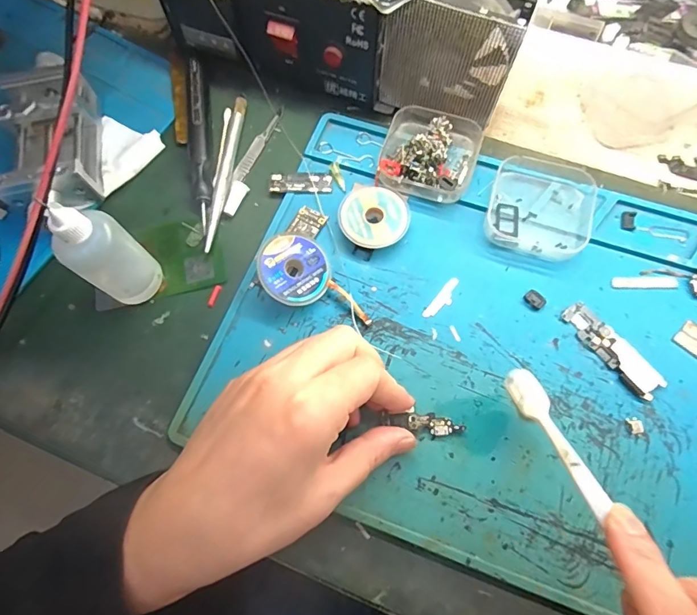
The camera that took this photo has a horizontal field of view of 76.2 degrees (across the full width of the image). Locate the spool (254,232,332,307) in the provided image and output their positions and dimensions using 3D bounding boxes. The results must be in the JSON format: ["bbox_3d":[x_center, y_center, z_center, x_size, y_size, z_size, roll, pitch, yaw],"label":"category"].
[{"bbox_3d":[-0.035,-0.023,0.278,0.045,0.010,0.045,5,76,-21],"label":"spool"}]

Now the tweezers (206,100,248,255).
[{"bbox_3d":[-0.086,-0.096,0.312,0.009,0.006,0.126,5,71,4],"label":"tweezers"}]

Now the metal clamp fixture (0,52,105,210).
[{"bbox_3d":[-0.207,-0.123,0.311,0.059,0.036,0.122,-12,71,-2],"label":"metal clamp fixture"}]

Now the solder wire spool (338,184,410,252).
[{"bbox_3d":[0.017,-0.059,0.292,0.045,0.012,0.043,-1,71,2],"label":"solder wire spool"}]

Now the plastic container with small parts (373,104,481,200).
[{"bbox_3d":[0.055,-0.105,0.302,0.063,0.022,0.062,15,72,7],"label":"plastic container with small parts"}]

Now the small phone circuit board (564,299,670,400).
[{"bbox_3d":[0.156,0.025,0.264,0.018,0.004,0.064,-38,74,-11],"label":"small phone circuit board"}]

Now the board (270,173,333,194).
[{"bbox_3d":[-0.033,-0.086,0.308,0.043,0.004,0.014,2,71,3],"label":"board"}]

